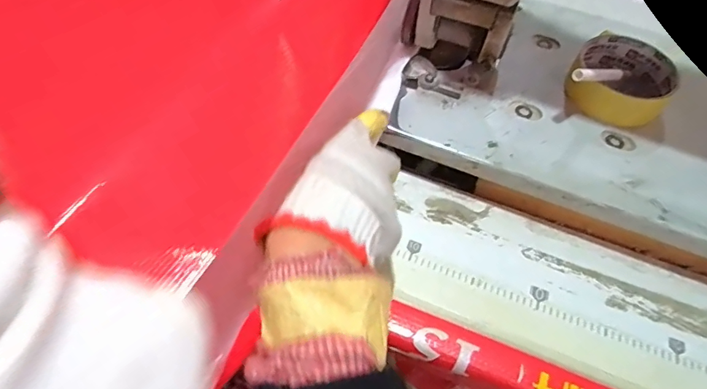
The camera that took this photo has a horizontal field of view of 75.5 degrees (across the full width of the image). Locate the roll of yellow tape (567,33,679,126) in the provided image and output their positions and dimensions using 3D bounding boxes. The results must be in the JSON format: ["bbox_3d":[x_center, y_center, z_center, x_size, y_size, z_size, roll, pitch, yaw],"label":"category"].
[{"bbox_3d":[0.231,-0.101,0.391,0.080,0.026,0.093,37,63,18],"label":"roll of yellow tape"}]

